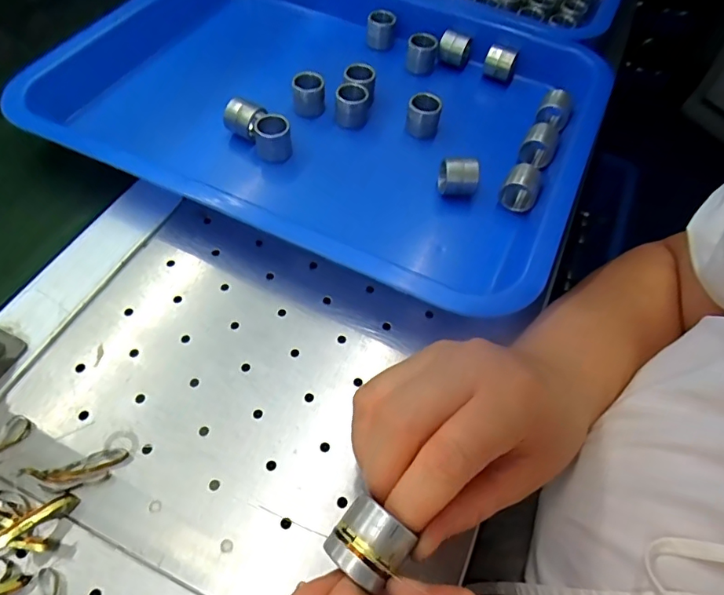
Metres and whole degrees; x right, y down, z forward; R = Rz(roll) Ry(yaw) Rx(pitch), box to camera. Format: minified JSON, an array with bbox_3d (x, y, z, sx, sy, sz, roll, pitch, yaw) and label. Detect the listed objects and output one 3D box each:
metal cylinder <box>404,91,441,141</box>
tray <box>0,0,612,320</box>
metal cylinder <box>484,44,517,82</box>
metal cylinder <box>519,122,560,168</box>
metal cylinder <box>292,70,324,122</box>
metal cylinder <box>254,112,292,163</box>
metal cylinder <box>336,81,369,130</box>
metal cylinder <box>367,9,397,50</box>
[{"bbox_3d":[0.047,-0.140,0.383,0.024,0.027,0.027,10,57,2],"label":"metal cylinder"},{"bbox_3d":[-0.020,-0.155,0.385,0.368,0.041,0.305,24,58,10],"label":"tray"},{"bbox_3d":[0.121,-0.207,0.436,0.024,0.032,0.032,19,58,7],"label":"metal cylinder"},{"bbox_3d":[0.134,-0.115,0.371,0.024,0.022,0.027,21,58,9],"label":"metal cylinder"},{"bbox_3d":[-0.042,-0.157,0.386,0.023,0.027,0.026,-6,58,-9],"label":"metal cylinder"},{"bbox_3d":[-0.065,-0.115,0.359,0.024,0.030,0.025,-8,58,-10],"label":"metal cylinder"},{"bbox_3d":[-0.008,-0.148,0.384,0.024,0.023,0.031,7,57,-1],"label":"metal cylinder"},{"bbox_3d":[0.017,-0.246,0.451,0.024,0.025,0.022,5,57,-2],"label":"metal cylinder"}]

